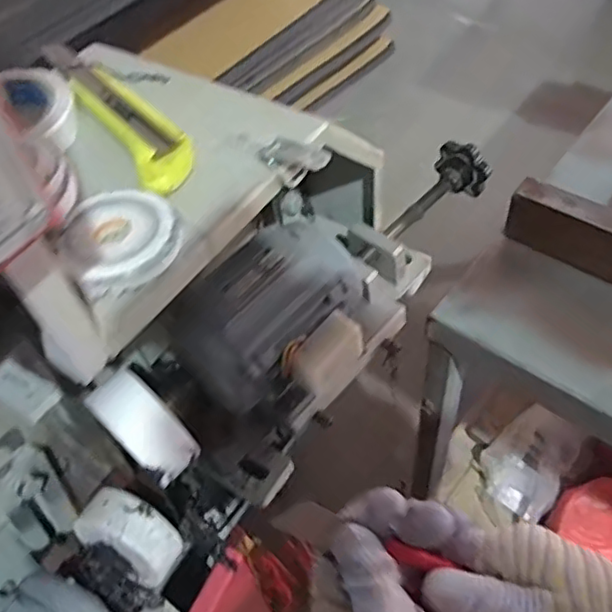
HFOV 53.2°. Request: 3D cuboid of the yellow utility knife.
[{"bbox_3d":[-0.127,-0.135,0.420,0.039,0.018,0.193,-29,55,-17],"label":"yellow utility knife"}]

